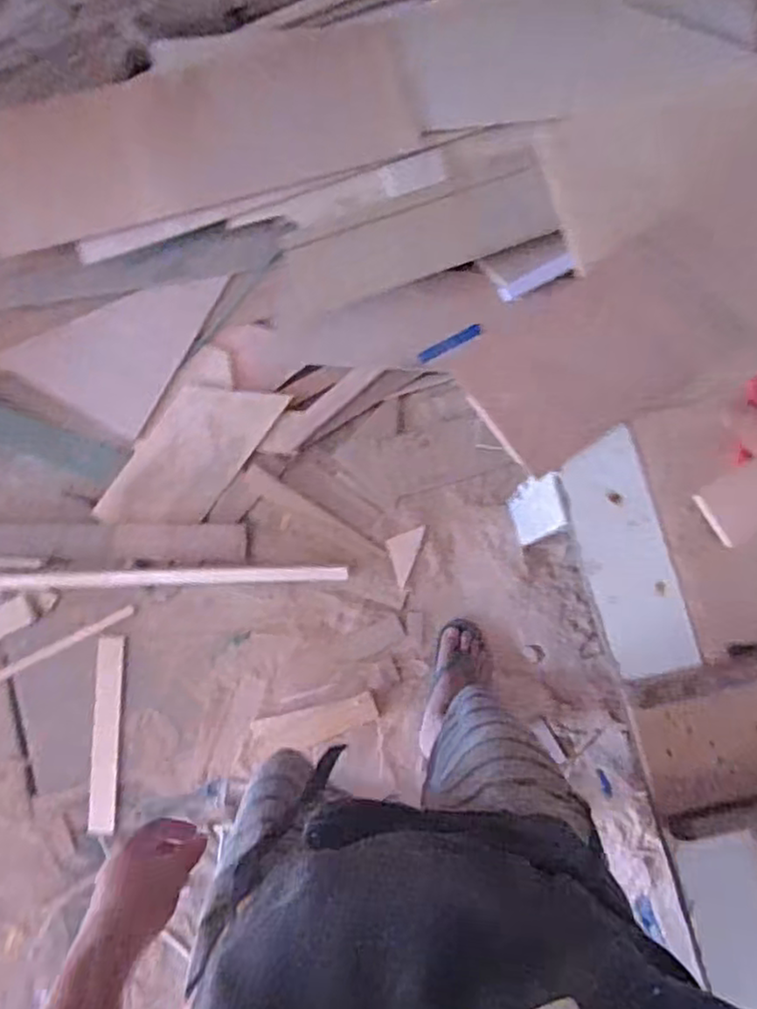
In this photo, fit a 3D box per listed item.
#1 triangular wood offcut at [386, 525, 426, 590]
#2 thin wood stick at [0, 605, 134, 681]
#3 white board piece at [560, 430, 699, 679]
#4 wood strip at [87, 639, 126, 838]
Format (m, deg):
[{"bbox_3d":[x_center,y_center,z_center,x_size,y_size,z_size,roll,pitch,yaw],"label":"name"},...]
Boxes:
[{"bbox_3d":[0.045,0.098,1.384,0.063,0.014,0.125,22,87,4],"label":"triangular wood offcut"},{"bbox_3d":[-0.649,0.284,1.383,0.328,0.014,0.026,-28,85,0],"label":"thin wood stick"},{"bbox_3d":[0.218,0.043,0.597,0.071,0.014,0.204,-16,82,1],"label":"white board piece"},{"bbox_3d":[-0.542,0.456,1.357,0.053,0.018,0.375,0,86,2],"label":"wood strip"}]

